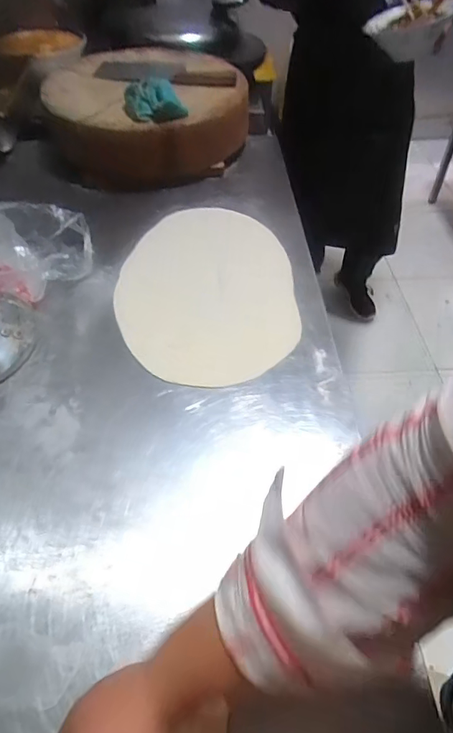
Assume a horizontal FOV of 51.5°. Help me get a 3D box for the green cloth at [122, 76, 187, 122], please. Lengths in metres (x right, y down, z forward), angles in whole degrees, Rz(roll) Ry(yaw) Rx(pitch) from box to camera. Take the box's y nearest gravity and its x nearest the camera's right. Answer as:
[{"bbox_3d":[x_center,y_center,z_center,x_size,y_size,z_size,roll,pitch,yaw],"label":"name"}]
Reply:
[{"bbox_3d":[-0.138,-0.497,0.870,0.105,0.039,0.127,-15,50,-13],"label":"green cloth"}]

